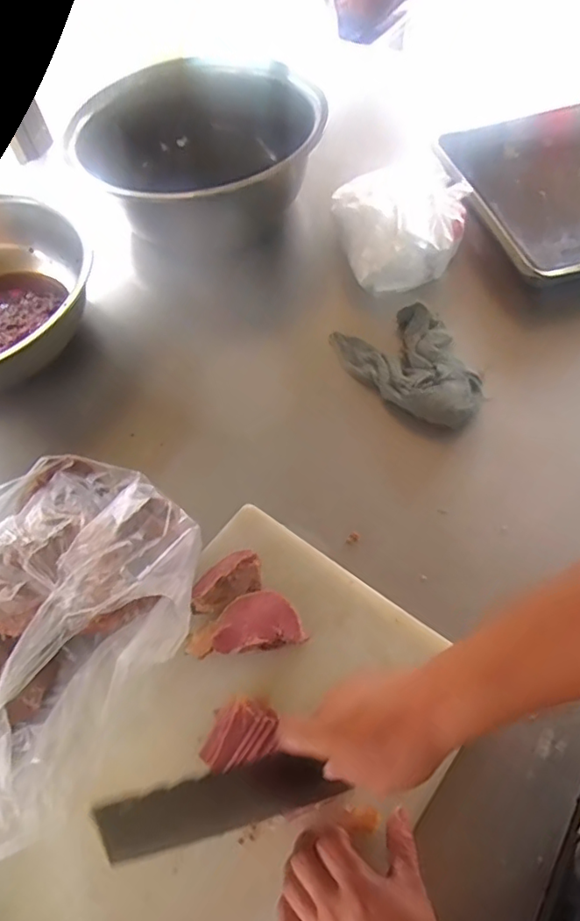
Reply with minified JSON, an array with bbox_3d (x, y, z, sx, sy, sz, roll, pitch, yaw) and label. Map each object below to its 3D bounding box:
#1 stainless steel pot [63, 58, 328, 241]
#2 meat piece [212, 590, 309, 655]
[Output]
[{"bbox_3d":[-0.147,-0.507,0.935,0.348,0.139,0.373,37,70,25],"label":"stainless steel pot"},{"bbox_3d":[-0.032,0.161,0.565,0.086,0.023,0.056,-11,58,0],"label":"meat piece"}]

